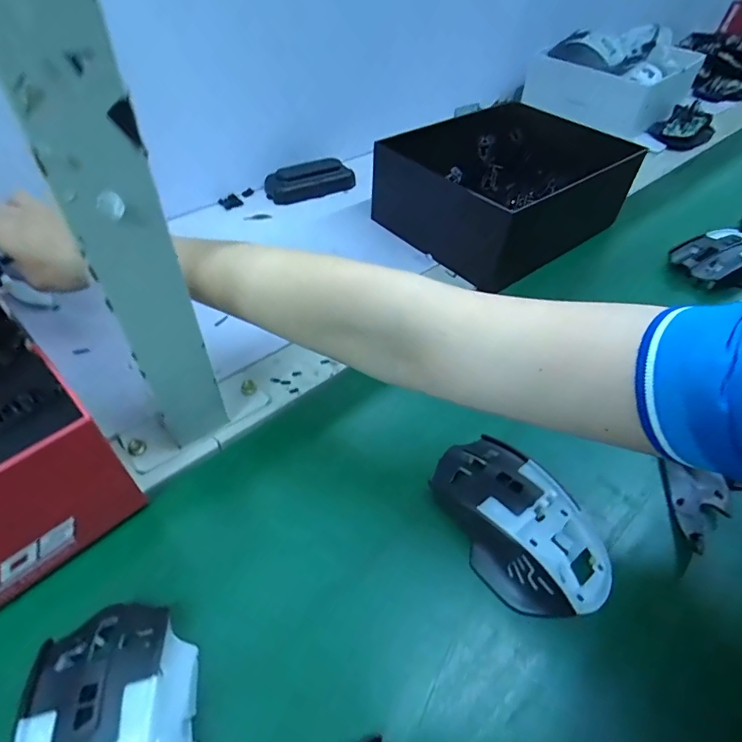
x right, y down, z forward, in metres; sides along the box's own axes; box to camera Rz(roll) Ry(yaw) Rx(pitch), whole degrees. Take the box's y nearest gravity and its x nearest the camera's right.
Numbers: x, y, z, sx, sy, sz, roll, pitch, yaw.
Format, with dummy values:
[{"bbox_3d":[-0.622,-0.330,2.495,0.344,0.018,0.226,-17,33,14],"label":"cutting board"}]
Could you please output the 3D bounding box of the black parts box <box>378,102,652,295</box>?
[{"bbox_3d":[0.141,-0.202,0.508,0.229,0.104,0.193,-26,55,-26],"label":"black parts box"}]

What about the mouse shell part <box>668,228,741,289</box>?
[{"bbox_3d":[0.370,-0.114,0.476,0.101,0.044,0.059,-1,47,-7],"label":"mouse shell part"}]

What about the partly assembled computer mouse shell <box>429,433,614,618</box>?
[{"bbox_3d":[0.086,0.089,0.272,0.063,0.033,0.111,-25,54,-26],"label":"partly assembled computer mouse shell"}]

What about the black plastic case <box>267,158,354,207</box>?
[{"bbox_3d":[-0.077,-0.230,0.558,0.098,0.033,0.043,-18,51,-21],"label":"black plastic case"}]

